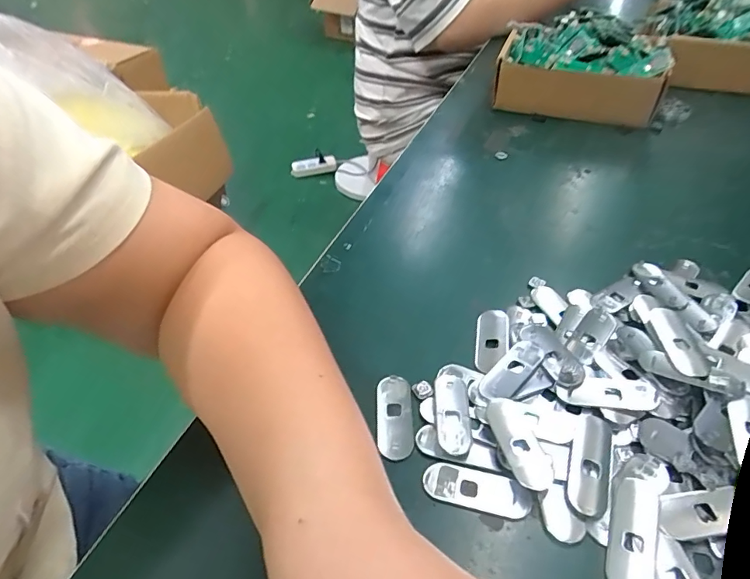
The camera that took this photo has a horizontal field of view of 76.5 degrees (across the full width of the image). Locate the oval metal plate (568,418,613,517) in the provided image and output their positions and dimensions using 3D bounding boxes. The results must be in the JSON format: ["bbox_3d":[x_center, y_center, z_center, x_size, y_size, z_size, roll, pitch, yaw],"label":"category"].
[{"bbox_3d":[0.105,0.085,0.232,0.018,0.005,0.049,16,46,16],"label":"oval metal plate"}]

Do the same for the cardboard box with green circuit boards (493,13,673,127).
[{"bbox_3d":[0.232,-0.256,0.545,0.174,0.087,0.106,11,45,12],"label":"cardboard box with green circuit boards"}]

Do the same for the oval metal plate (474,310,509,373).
[{"bbox_3d":[0.072,0.031,0.294,0.020,0.004,0.047,-8,43,21],"label":"oval metal plate"}]

